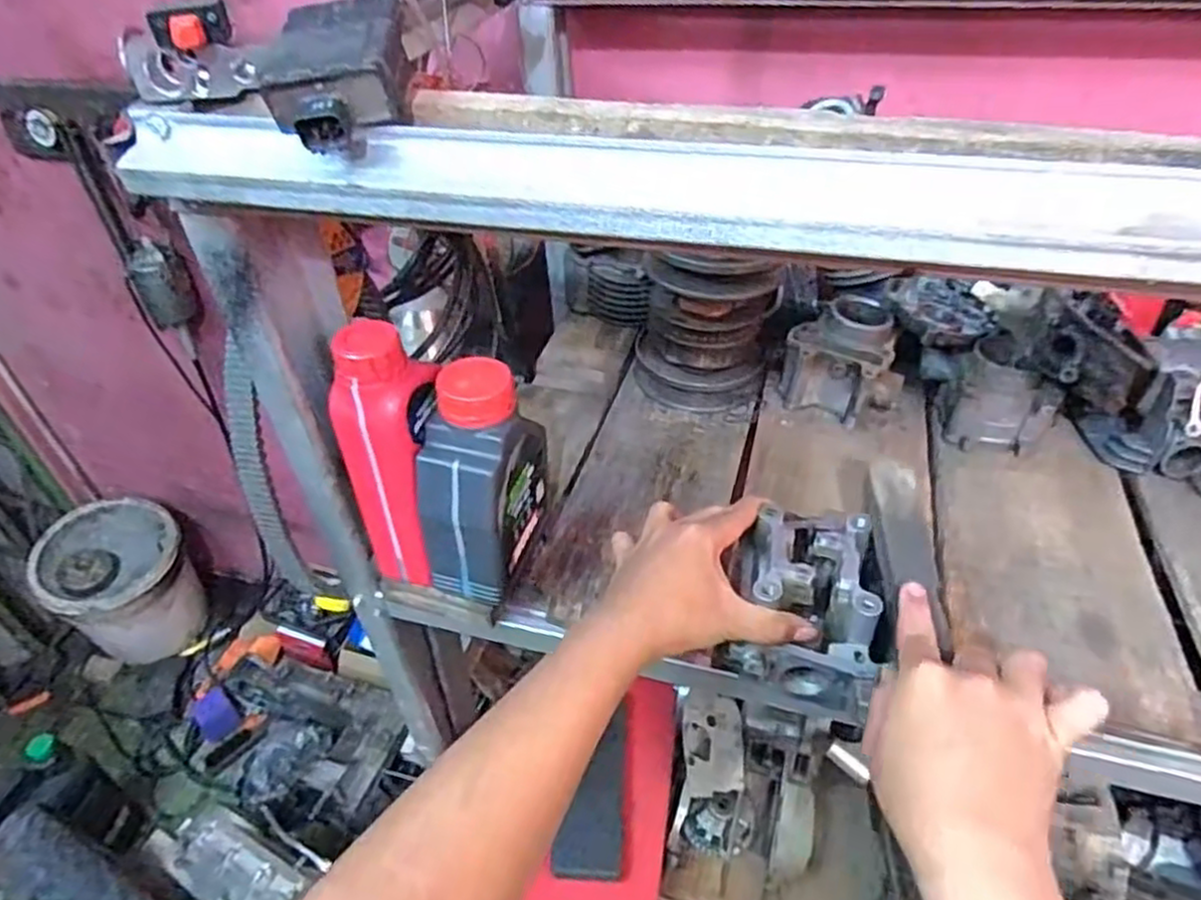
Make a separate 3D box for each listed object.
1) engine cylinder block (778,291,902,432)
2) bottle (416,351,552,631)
[{"bbox_3d":[0.257,-0.095,0.780,0.117,0.085,0.096,14,44,18],"label":"engine cylinder block"},{"bbox_3d":[-0.087,0.015,0.571,0.060,0.182,0.110,16,45,20],"label":"bottle"}]

